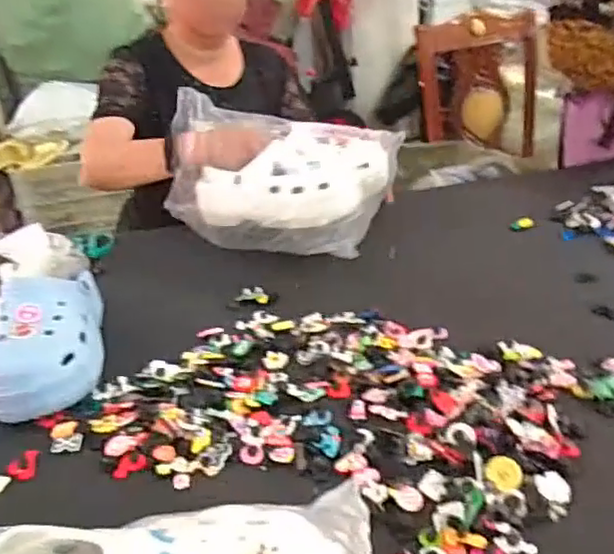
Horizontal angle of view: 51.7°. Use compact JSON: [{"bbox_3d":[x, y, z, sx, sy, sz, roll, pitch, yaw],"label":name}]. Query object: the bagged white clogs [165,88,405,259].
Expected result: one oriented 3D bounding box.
[{"bbox_3d":[-0.046,-0.173,0.974,0.316,0.184,0.243,7,31,20],"label":"bagged white clogs"}]

